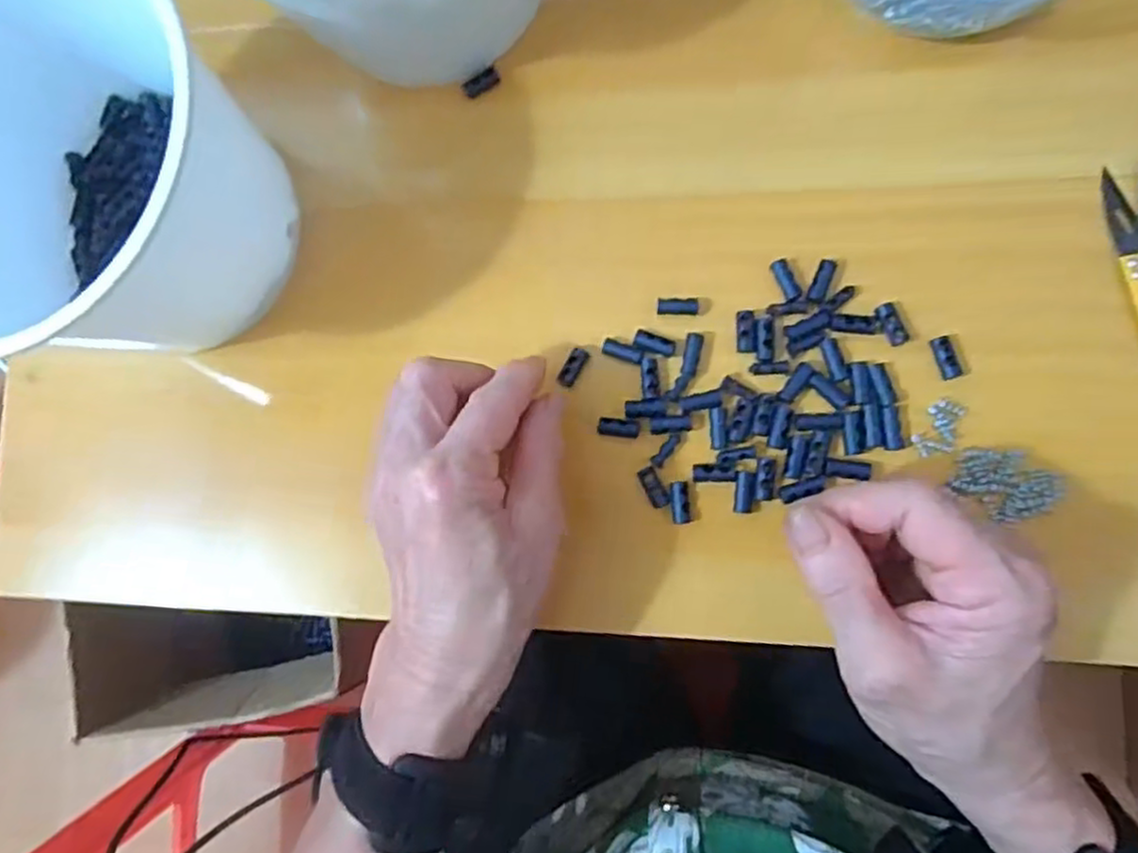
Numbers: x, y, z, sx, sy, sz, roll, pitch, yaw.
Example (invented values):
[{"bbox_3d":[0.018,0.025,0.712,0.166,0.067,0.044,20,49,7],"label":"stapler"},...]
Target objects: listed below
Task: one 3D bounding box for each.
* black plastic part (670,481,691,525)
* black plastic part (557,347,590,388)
[{"bbox_3d":[0.048,0.033,0.310,0.008,0.004,0.018,-6,85,9],"label":"black plastic part"},{"bbox_3d":[0.002,-0.027,0.323,0.008,0.005,0.018,28,91,10],"label":"black plastic part"}]

